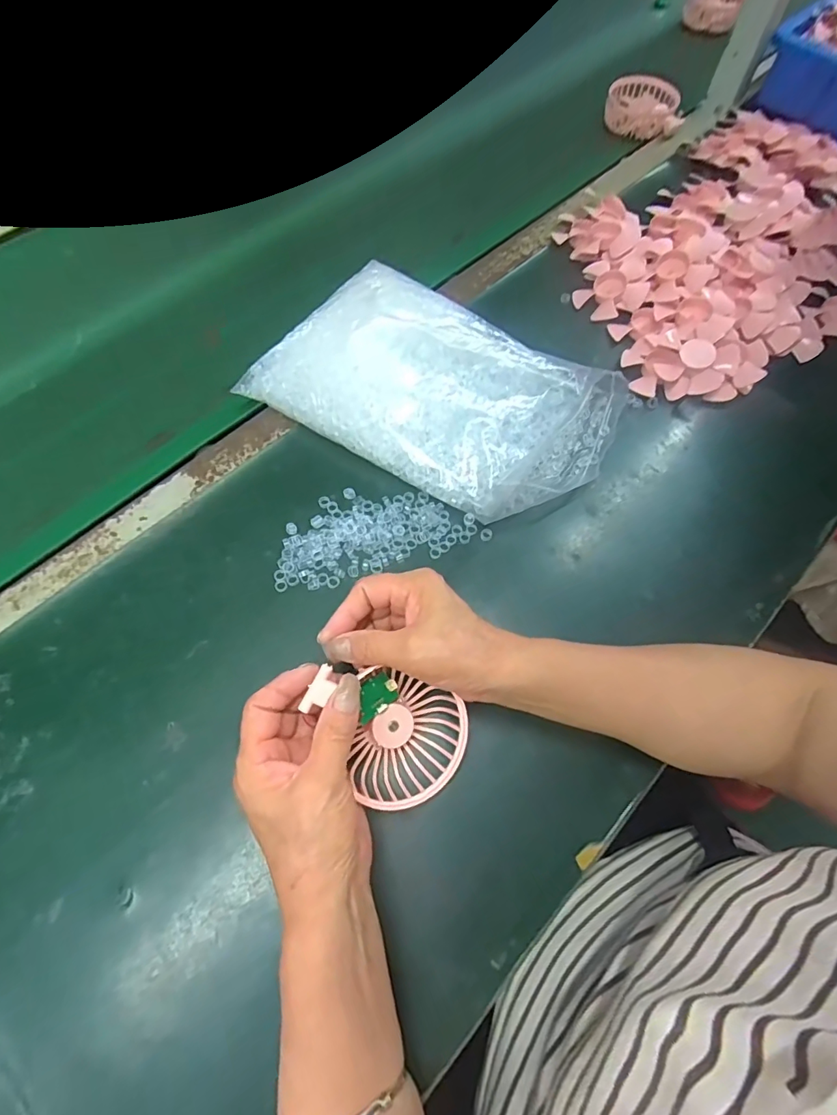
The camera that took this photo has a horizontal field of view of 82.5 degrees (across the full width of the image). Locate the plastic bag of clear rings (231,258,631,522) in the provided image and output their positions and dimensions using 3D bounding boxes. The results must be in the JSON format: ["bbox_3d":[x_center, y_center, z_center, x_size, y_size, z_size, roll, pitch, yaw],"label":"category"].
[{"bbox_3d":[0.020,-0.151,0.414,0.305,0.060,0.185,24,68,10],"label":"plastic bag of clear rings"}]

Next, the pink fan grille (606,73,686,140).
[{"bbox_3d":[0.301,-0.600,0.634,0.099,0.030,0.099,16,67,7],"label":"pink fan grille"}]

